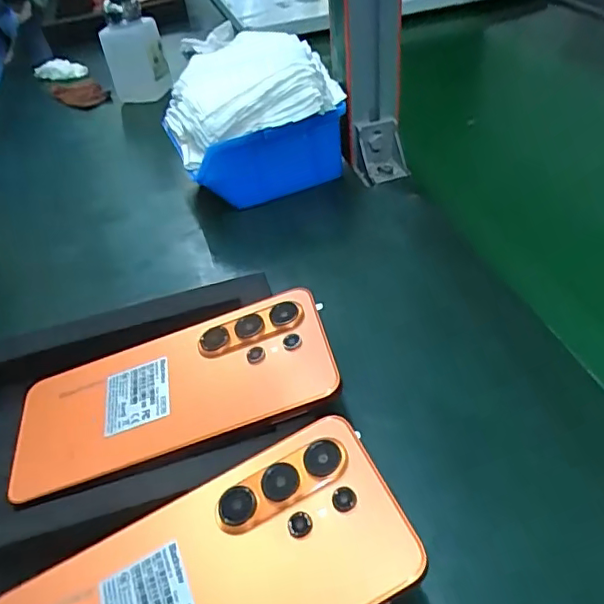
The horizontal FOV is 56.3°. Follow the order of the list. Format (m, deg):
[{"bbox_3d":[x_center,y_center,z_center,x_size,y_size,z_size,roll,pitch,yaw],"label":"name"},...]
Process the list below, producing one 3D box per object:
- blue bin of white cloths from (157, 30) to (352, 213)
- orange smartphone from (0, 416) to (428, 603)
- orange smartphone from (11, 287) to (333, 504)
[{"bbox_3d":[-0.043,-0.152,0.475,0.139,0.105,0.122,-13,42,-7],"label":"blue bin of white cloths"},{"bbox_3d":[-0.043,0.112,0.218,0.170,0.010,0.076,-27,43,-5],"label":"orange smartphone"},{"bbox_3d":[-0.069,0.045,0.290,0.168,0.005,0.075,-20,44,3],"label":"orange smartphone"}]

